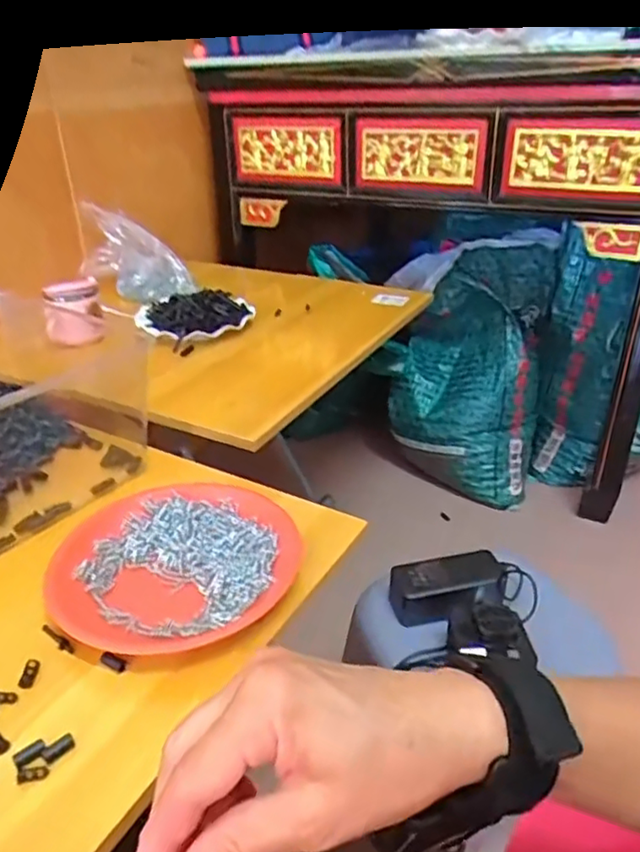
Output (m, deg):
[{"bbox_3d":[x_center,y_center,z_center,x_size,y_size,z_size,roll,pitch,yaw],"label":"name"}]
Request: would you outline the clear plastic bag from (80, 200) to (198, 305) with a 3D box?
[{"bbox_3d":[-0.327,-0.304,1.104,0.185,0.151,0.049,5,30,10],"label":"clear plastic bag"}]

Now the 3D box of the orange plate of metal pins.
[{"bbox_3d":[-0.115,0.114,0.506,0.193,0.029,0.175,-7,30,-11],"label":"orange plate of metal pins"}]

